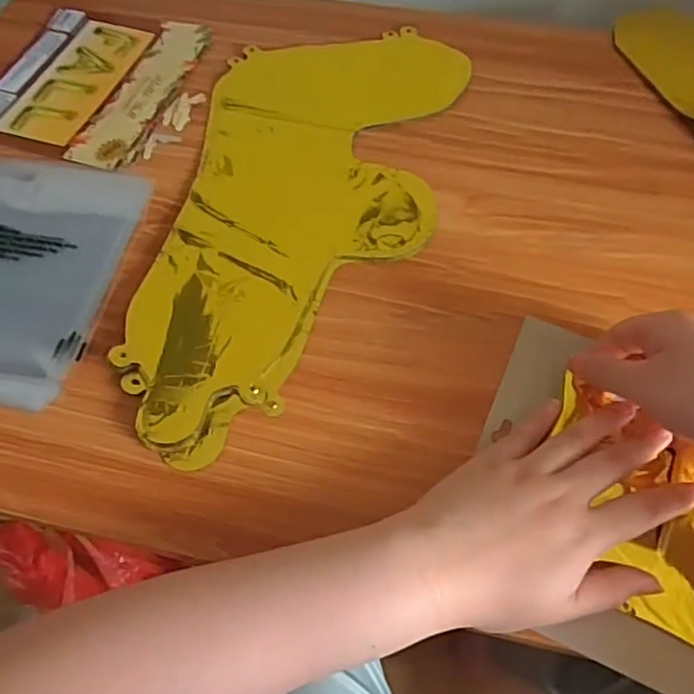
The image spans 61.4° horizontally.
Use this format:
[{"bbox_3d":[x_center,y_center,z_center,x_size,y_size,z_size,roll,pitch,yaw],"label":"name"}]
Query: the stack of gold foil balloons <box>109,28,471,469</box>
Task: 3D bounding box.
[{"bbox_3d":[-0.037,-0.103,0.442,0.195,0.024,0.393,11,61,6],"label":"stack of gold foil balloons"}]

